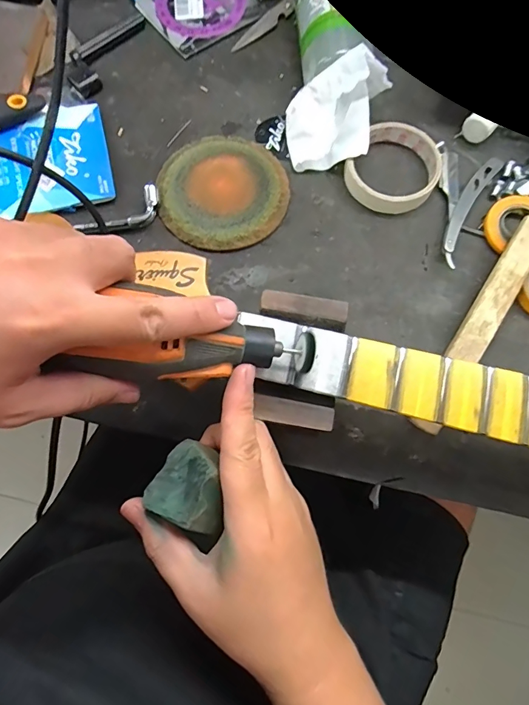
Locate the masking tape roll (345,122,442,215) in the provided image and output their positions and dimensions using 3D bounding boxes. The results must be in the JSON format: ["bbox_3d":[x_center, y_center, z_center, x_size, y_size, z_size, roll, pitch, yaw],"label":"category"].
[{"bbox_3d":[0.120,-0.168,0.376,0.077,0.018,0.089,34,77,8],"label":"masking tape roll"}]

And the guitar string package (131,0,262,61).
[{"bbox_3d":[-0.077,-0.378,0.437,0.104,0.012,0.122,-34,78,-10],"label":"guitar string package"}]

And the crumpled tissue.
[{"bbox_3d":[0.067,-0.212,0.364,0.090,0.068,0.065,-1,75,-1],"label":"crumpled tissue"}]

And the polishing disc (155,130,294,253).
[{"bbox_3d":[-0.037,-0.150,0.375,0.114,0.013,0.118,0,75,-1],"label":"polishing disc"}]

